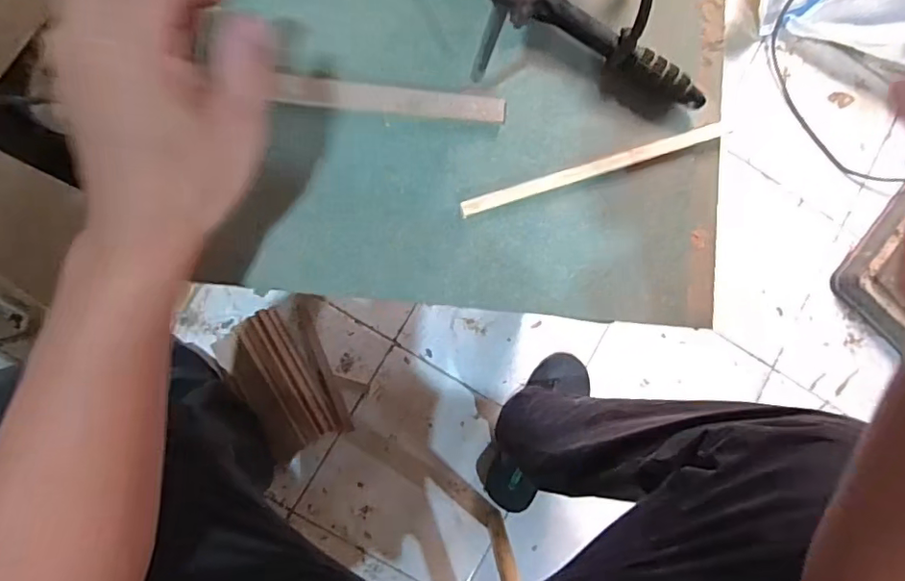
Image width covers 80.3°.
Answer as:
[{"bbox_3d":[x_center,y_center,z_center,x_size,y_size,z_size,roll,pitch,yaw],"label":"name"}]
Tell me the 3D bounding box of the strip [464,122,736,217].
[{"bbox_3d":[0.100,-0.083,0.360,0.199,0.007,0.011,-19,88,-9],"label":"strip"}]

